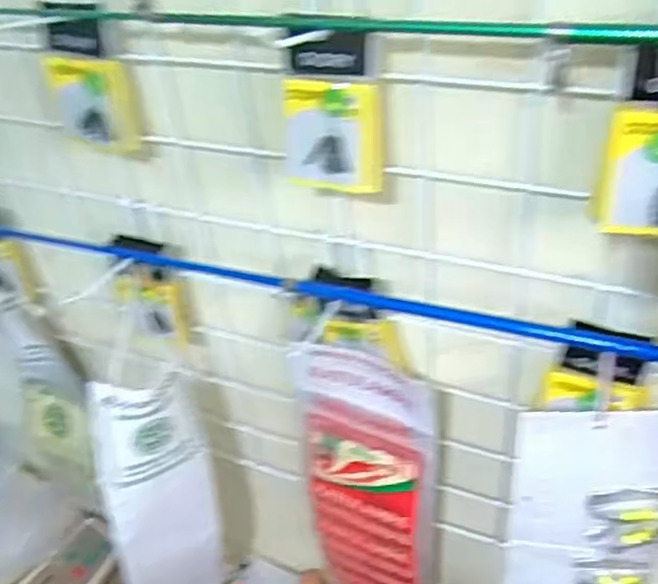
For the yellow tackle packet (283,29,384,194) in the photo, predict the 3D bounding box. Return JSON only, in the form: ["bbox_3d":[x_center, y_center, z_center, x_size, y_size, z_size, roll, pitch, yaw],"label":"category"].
[{"bbox_3d":[0.002,-0.099,0.403,0.055,0.087,0.007,9,29,16],"label":"yellow tackle packet"}]

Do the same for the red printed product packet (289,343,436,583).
[{"bbox_3d":[0.034,0.180,0.628,0.111,0.344,0.028,13,43,23],"label":"red printed product packet"}]

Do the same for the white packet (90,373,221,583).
[{"bbox_3d":[-0.150,0.214,0.667,0.091,0.353,0.026,-19,43,-27],"label":"white packet"}]

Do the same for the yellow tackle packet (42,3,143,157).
[{"bbox_3d":[-0.159,-0.136,0.477,0.063,0.100,0.015,14,42,16],"label":"yellow tackle packet"}]

